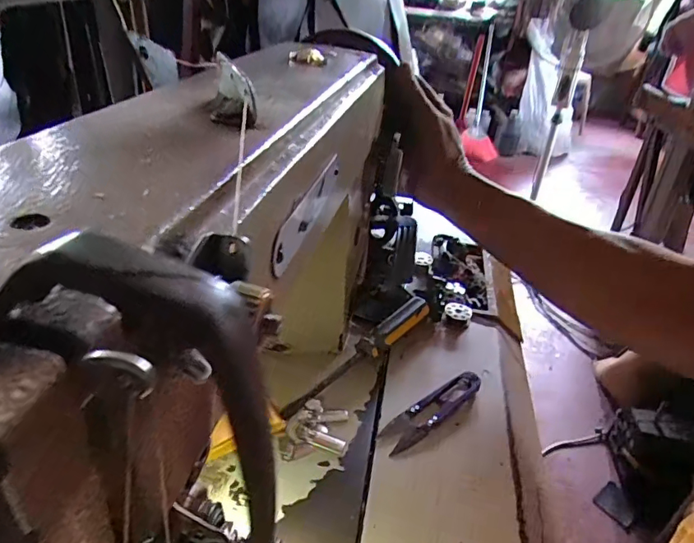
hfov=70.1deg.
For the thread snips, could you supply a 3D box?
[{"bbox_3d":[0.063,0.100,0.362,0.098,0.011,0.023,-22,42,-39],"label":"thread snips"}]

